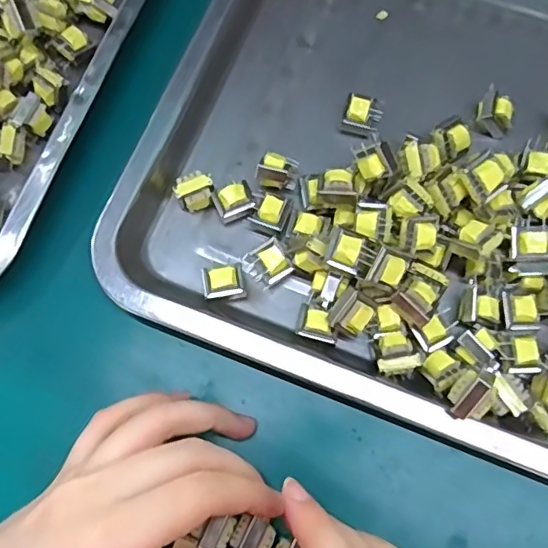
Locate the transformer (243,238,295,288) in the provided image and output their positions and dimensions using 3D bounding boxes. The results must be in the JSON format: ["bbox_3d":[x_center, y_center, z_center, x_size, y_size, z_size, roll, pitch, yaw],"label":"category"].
[{"bbox_3d":[-0.003,-0.005,0.282,0.018,0.021,0.019,-37,76,-9],"label":"transformer"}]

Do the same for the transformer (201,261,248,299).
[{"bbox_3d":[-0.025,0.006,0.280,0.020,0.016,0.016,-10,73,-1],"label":"transformer"}]

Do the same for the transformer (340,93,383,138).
[{"bbox_3d":[0.048,-0.084,0.305,0.020,0.017,0.017,13,74,6],"label":"transformer"}]

